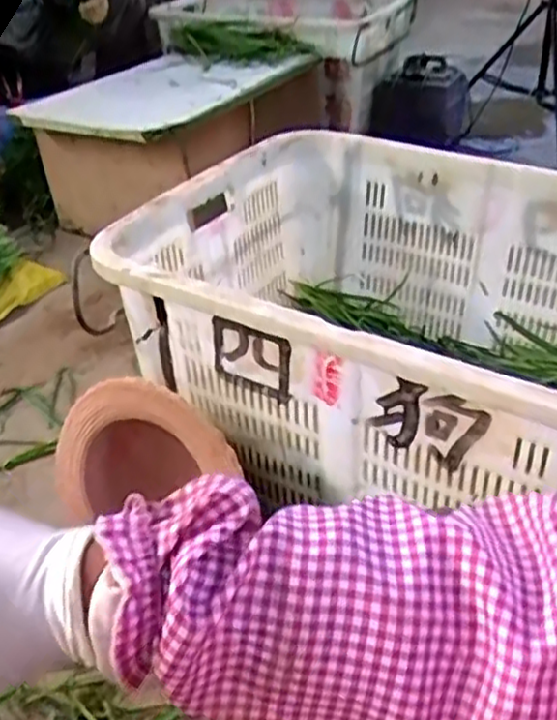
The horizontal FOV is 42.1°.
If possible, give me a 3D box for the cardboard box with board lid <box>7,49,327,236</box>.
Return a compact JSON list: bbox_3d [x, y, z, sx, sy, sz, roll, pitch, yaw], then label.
[{"bbox_3d":[-0.230,-0.477,1.573,0.393,0.262,0.499,19,40,27],"label":"cardboard box with board lid"}]

